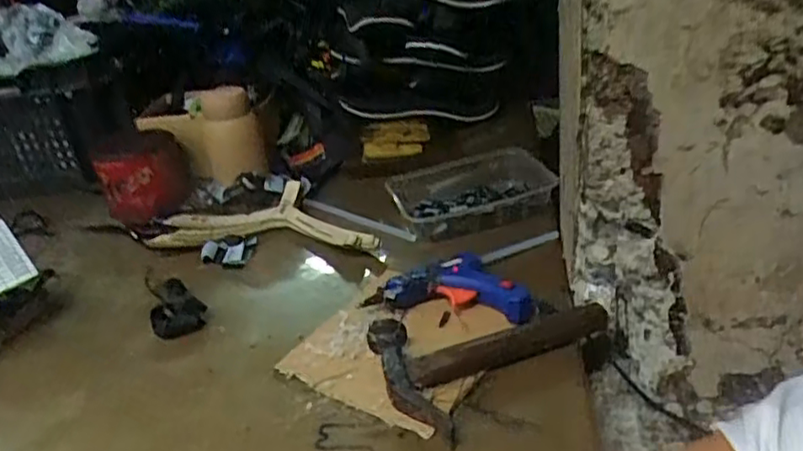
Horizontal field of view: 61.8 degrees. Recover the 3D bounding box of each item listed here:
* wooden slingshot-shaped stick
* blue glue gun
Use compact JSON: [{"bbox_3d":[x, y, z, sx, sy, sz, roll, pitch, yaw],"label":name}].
[{"bbox_3d":[-0.139,-0.007,0.767,0.263,0.034,0.129,1,28,14],"label":"wooden slingshot-shaped stick"},{"bbox_3d":[0.047,0.055,0.603,0.145,0.031,0.074,2,28,17],"label":"blue glue gun"}]

